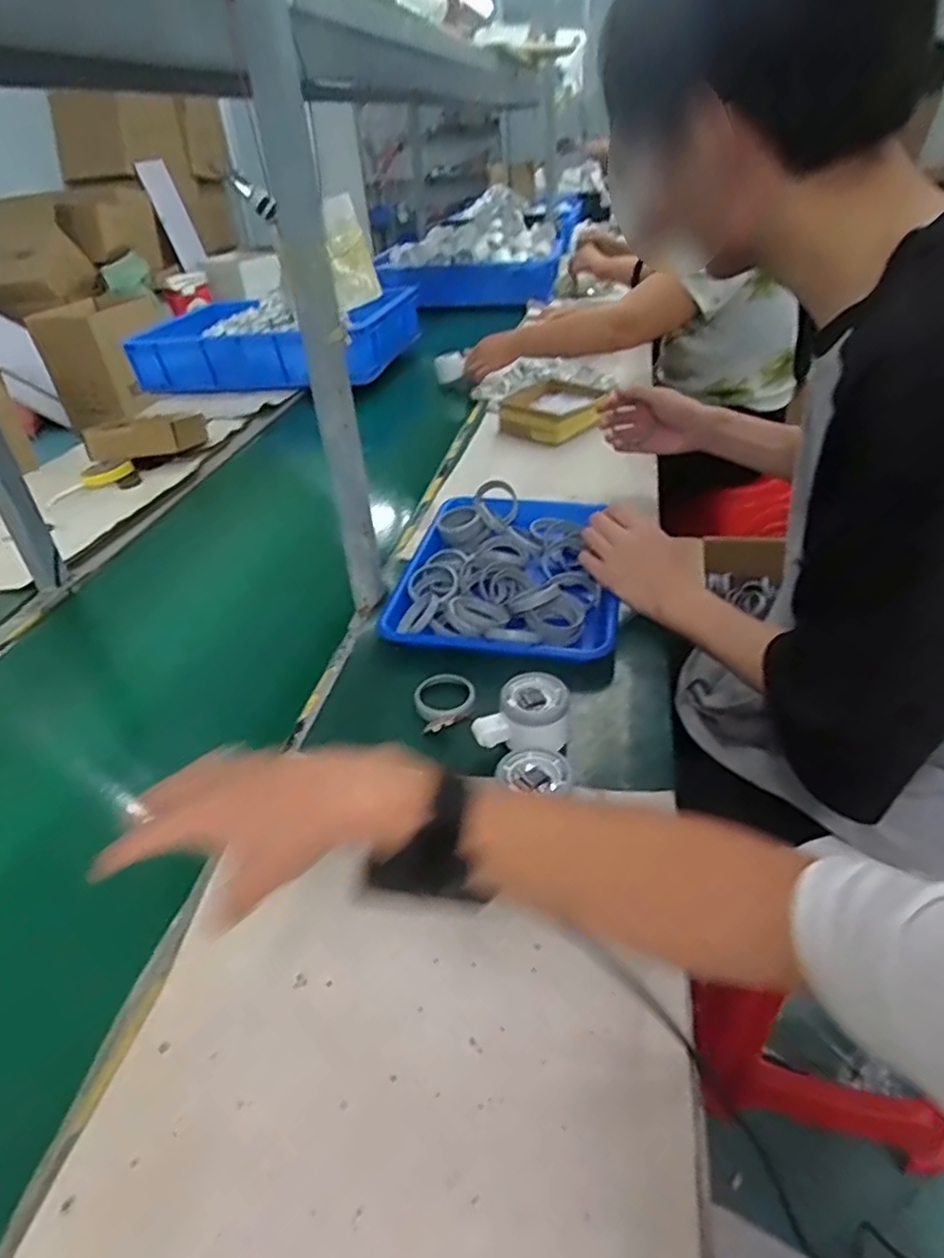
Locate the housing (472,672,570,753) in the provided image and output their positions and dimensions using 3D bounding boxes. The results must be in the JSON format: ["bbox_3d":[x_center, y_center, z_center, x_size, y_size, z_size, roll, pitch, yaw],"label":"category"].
[{"bbox_3d":[0.041,0.078,0.599,0.082,0.050,0.052,-10,37,-7],"label":"housing"}]

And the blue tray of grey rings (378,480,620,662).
[{"bbox_3d":[0.048,-0.070,0.806,0.248,0.049,0.314,5,38,13],"label":"blue tray of grey rings"}]

